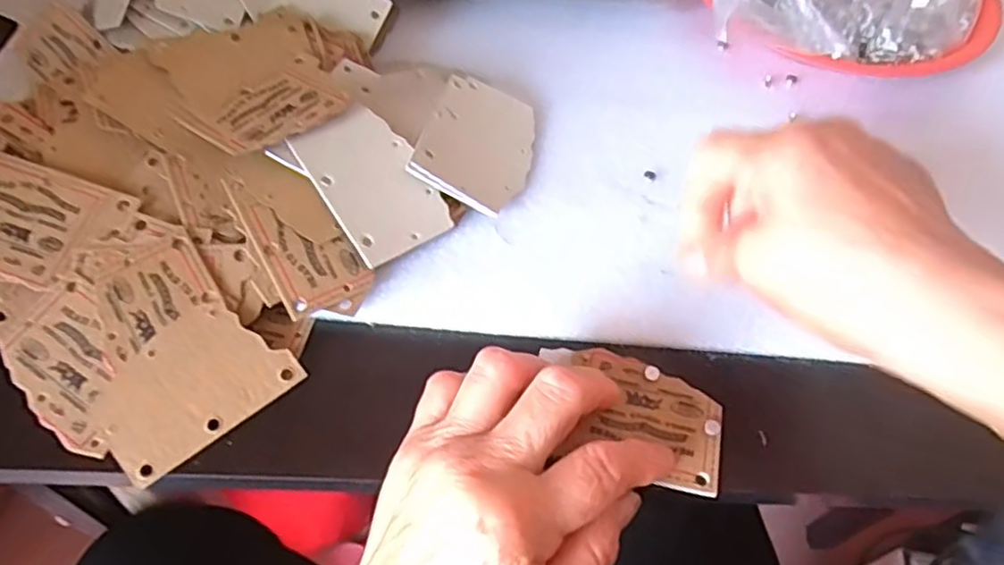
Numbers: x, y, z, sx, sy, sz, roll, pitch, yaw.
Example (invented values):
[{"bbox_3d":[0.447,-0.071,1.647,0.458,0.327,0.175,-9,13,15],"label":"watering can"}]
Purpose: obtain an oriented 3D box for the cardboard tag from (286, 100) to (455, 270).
[{"bbox_3d":[-0.063,-0.050,0.342,0.052,0.004,0.075,-31,85,-28],"label":"cardboard tag"}]

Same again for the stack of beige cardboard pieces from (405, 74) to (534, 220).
[{"bbox_3d":[-0.012,-0.076,0.376,0.058,0.005,0.083,25,55,-11],"label":"stack of beige cardboard pieces"}]

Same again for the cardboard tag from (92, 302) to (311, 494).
[{"bbox_3d":[-0.134,0.044,0.301,0.077,0.004,0.054,-38,80,-21],"label":"cardboard tag"}]

